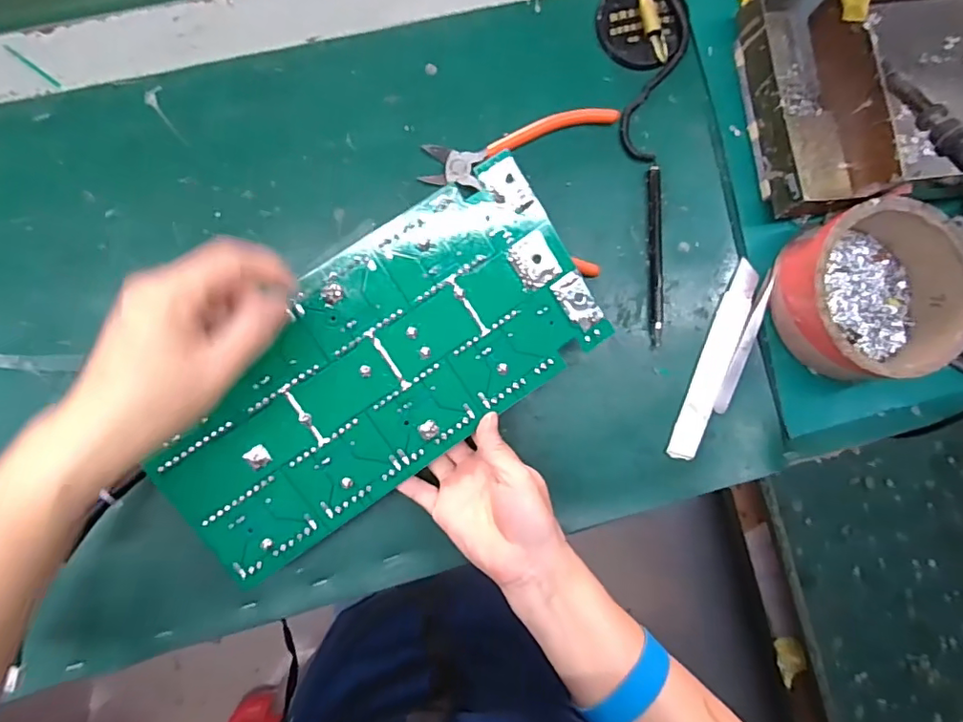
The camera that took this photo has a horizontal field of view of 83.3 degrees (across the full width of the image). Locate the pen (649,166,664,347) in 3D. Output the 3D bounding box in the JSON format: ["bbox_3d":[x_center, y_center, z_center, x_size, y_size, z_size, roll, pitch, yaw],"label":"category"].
[{"bbox_3d":[0.132,-0.079,0.409,0.011,0.008,0.133,0,88,-4],"label":"pen"}]

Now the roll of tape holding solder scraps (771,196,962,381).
[{"bbox_3d":[0.280,-0.048,0.394,0.120,0.052,0.122,-9,88,-5],"label":"roll of tape holding solder scraps"}]

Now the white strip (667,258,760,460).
[{"bbox_3d":[0.176,0.000,0.408,0.022,0.006,0.154,21,86,-3],"label":"white strip"}]

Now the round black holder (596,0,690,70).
[{"bbox_3d":[0.122,-0.256,0.408,0.066,0.016,0.064,0,88,-4],"label":"round black holder"}]

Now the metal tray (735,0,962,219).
[{"bbox_3d":[0.366,-0.215,0.400,0.327,0.064,0.171,-10,88,-5],"label":"metal tray"}]

